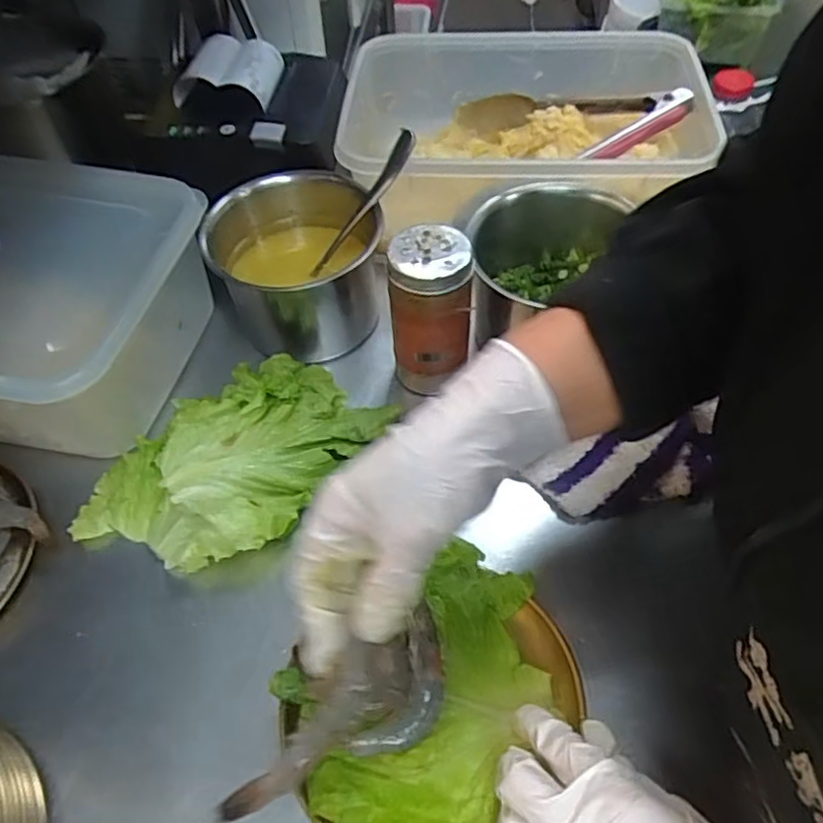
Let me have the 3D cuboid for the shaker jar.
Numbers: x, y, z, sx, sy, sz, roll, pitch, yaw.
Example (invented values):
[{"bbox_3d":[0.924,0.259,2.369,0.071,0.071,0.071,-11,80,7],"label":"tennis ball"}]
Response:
[{"bbox_3d":[0.014,-0.070,0.474,0.056,0.116,0.053,-2,54,3],"label":"shaker jar"}]

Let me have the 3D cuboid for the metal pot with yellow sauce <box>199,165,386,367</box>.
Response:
[{"bbox_3d":[-0.086,-0.114,0.540,0.130,0.113,0.132,-2,54,3],"label":"metal pot with yellow sauce"}]

